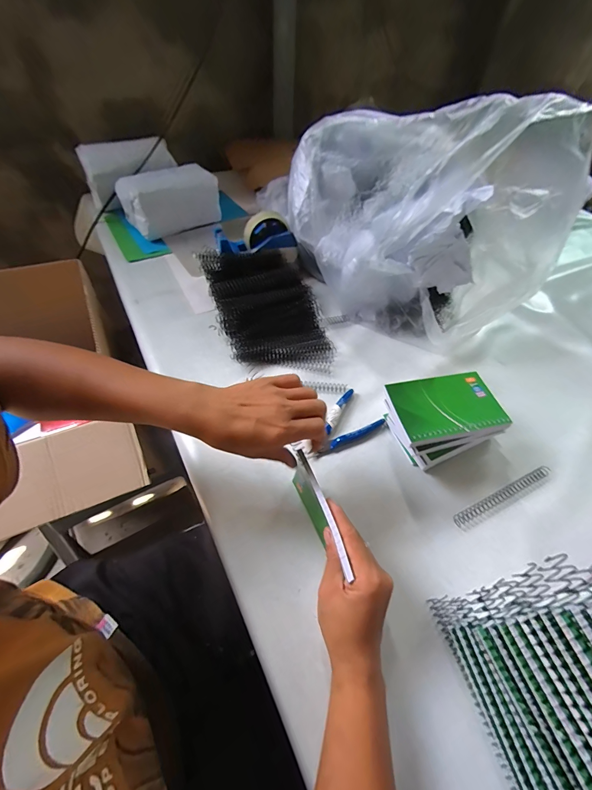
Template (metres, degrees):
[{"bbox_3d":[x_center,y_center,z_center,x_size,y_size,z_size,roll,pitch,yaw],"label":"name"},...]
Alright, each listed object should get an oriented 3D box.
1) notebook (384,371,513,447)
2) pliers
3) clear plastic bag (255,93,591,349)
[{"bbox_3d":[0.178,0.013,0.391,0.128,0.013,0.081,-8,54,-8],"label":"notebook"},{"bbox_3d":[0.061,0.045,0.453,0.117,0.013,0.067,-34,61,-25],"label":"pliers"},{"bbox_3d":[0.181,-0.287,0.525,0.407,0.295,0.257,32,58,20],"label":"clear plastic bag"}]

